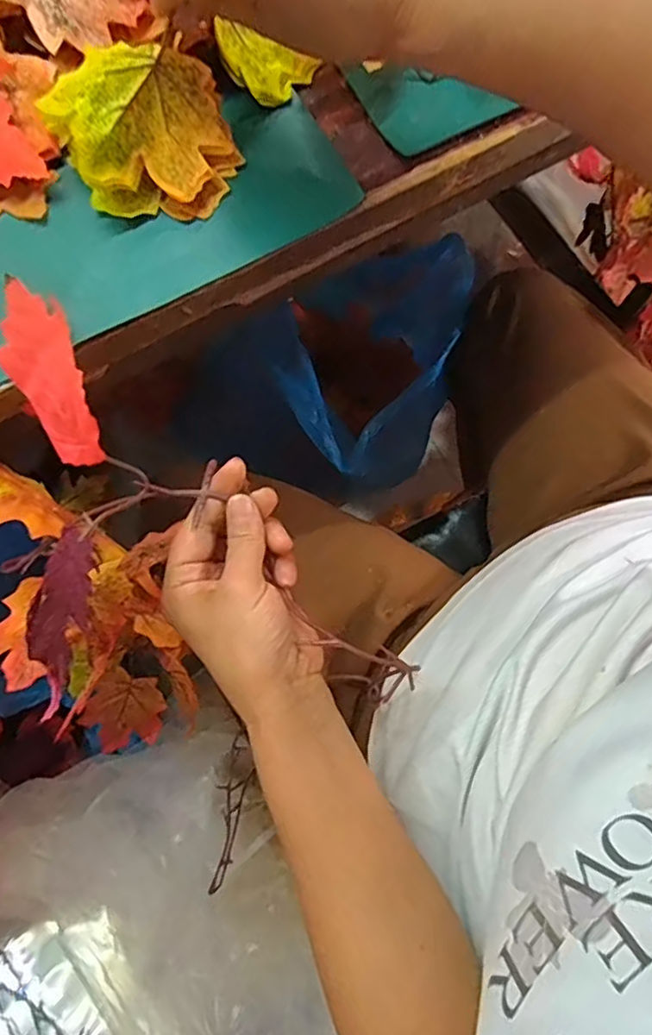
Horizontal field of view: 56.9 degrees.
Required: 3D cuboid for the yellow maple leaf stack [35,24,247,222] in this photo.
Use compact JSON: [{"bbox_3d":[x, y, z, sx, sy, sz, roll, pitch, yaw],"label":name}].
[{"bbox_3d":[-0.099,-0.208,0.326,0.090,0.043,0.075,16,76,5],"label":"yellow maple leaf stack"}]

